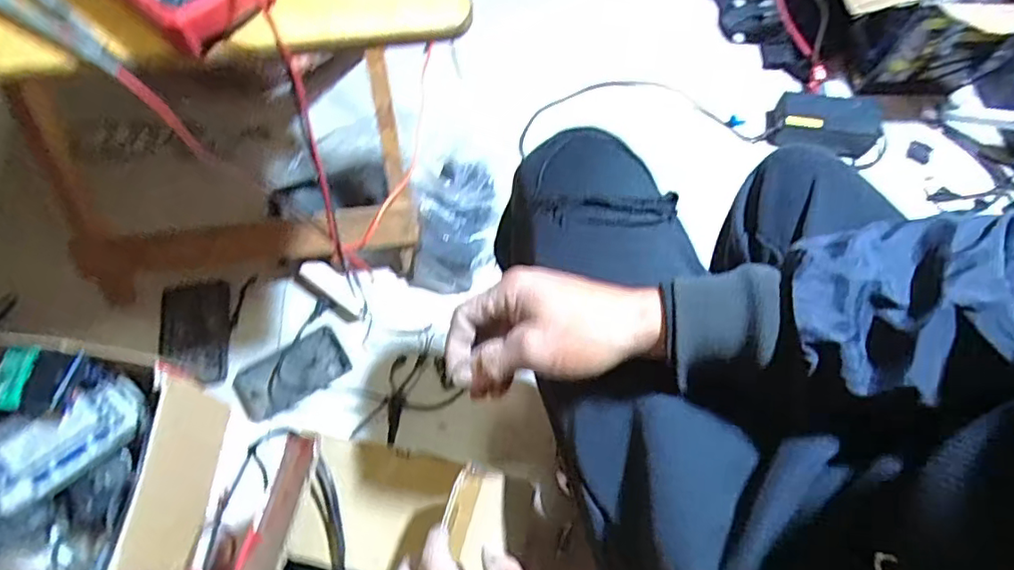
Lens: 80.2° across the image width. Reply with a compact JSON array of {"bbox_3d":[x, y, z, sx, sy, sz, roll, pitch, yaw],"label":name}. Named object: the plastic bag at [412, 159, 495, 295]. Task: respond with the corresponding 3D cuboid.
[{"bbox_3d":[-0.077,-0.090,0.904,0.125,0.168,0.161,13,67,4],"label":"plastic bag"}]

